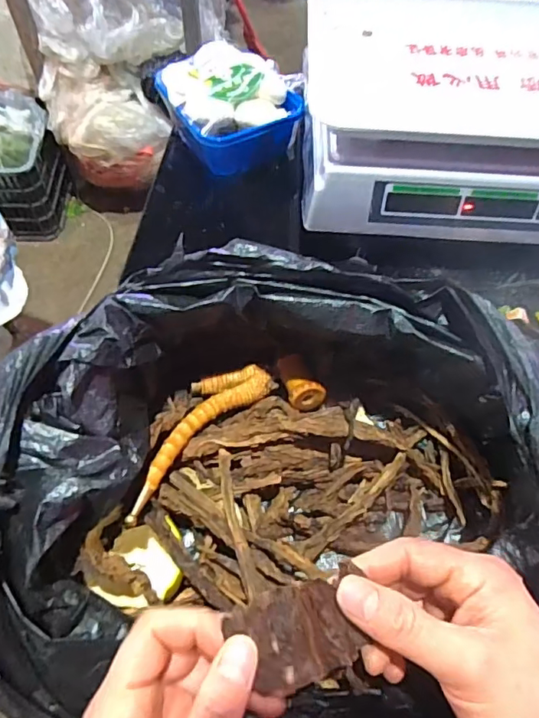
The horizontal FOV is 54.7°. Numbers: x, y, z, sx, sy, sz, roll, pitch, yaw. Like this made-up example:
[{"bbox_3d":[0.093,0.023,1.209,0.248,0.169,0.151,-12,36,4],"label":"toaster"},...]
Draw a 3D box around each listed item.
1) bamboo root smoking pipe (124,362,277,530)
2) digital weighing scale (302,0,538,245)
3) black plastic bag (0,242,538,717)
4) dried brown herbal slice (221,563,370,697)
[{"bbox_3d":[-0.055,0.046,0.357,0.043,0.026,0.140,35,63,18],"label":"bamboo root smoking pipe"},{"bbox_3d":[0.204,-0.252,0.511,0.320,0.098,0.320,4,58,0],"label":"digital weighing scale"},{"bbox_3d":[0.016,0.070,0.306,0.348,0.132,0.272,11,58,4],"label":"black plastic bag"},{"bbox_3d":[0.015,0.129,0.247,0.057,0.007,0.046,-16,87,-9],"label":"dried brown herbal slice"}]

